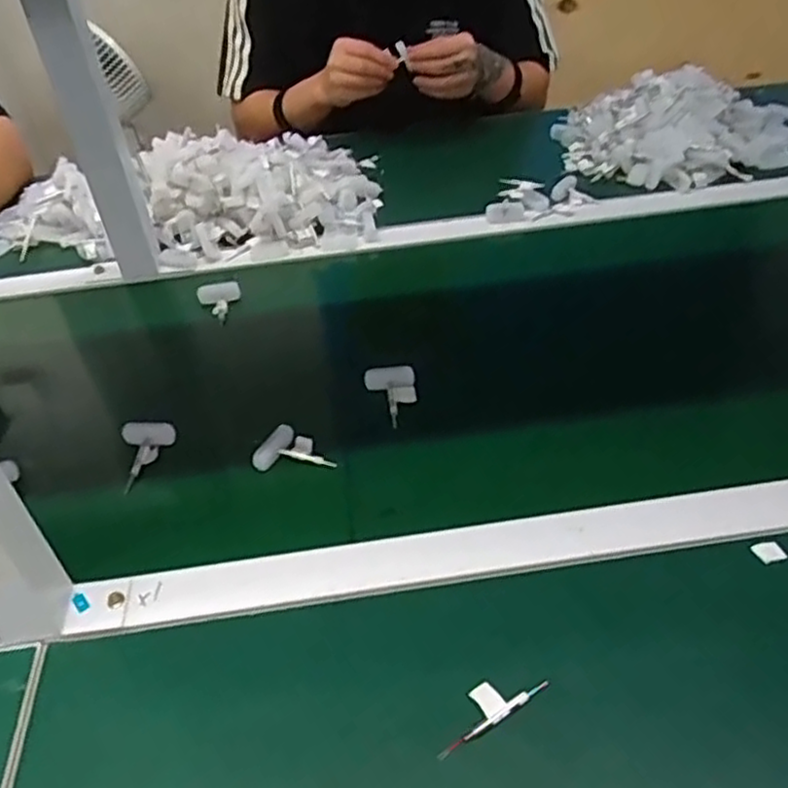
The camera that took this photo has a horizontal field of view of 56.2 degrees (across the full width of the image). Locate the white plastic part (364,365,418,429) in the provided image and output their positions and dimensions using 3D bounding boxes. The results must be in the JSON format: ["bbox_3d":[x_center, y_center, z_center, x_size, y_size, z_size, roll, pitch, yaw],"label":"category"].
[{"bbox_3d":[-0.001,0.001,0.595,0.040,0.014,0.061,-7,41,-3],"label":"white plastic part"}]

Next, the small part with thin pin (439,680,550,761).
[{"bbox_3d":[0.052,0.175,0.414,0.071,0.006,0.021,-29,61,-16],"label":"small part with thin pin"}]

